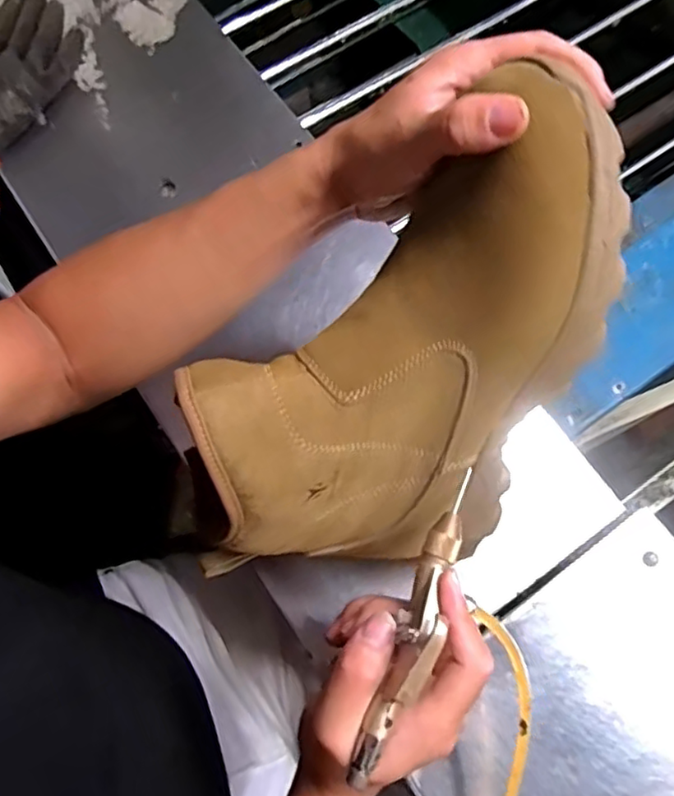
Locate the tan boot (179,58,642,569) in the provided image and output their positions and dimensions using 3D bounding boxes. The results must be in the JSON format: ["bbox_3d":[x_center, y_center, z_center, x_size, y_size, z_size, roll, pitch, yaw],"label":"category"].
[{"bbox_3d":[0.037,-0.009,0.337,0.281,0.184,0.110,-40,28,13],"label":"tan boot"}]

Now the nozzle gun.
[{"bbox_3d":[0.041,0.104,0.295,0.018,0.033,0.147,21,69,8],"label":"nozzle gun"}]

